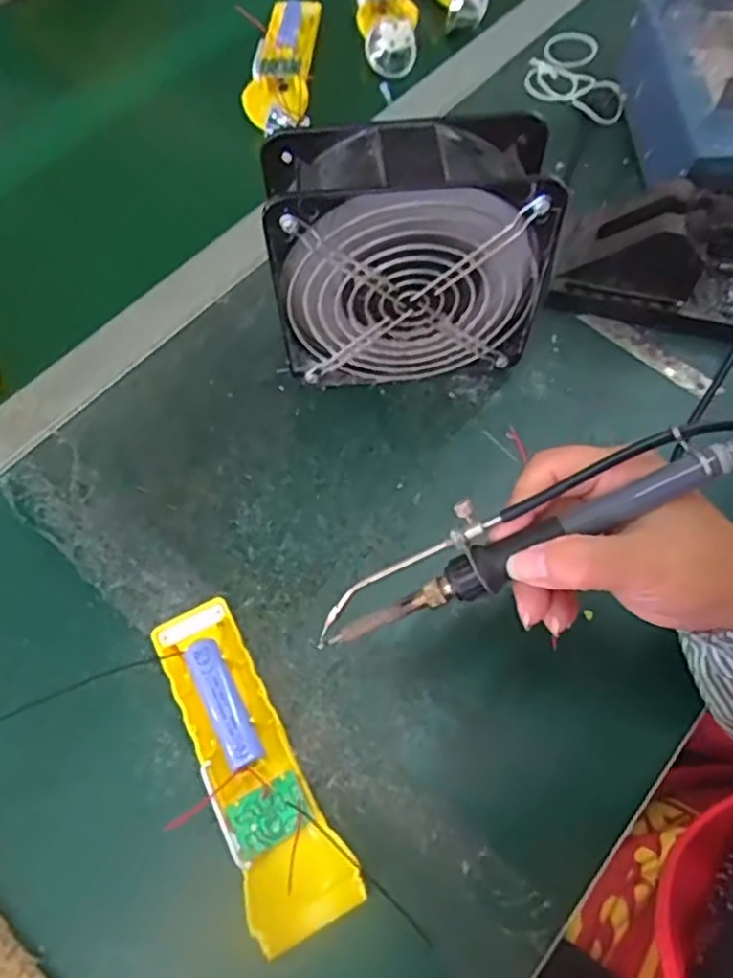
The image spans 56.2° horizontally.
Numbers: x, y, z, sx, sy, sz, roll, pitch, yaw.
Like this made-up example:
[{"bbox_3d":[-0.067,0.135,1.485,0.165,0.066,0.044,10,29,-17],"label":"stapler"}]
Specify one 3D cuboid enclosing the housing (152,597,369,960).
[{"bbox_3d":[-0.057,0.129,0.336,0.048,0.031,0.162,-24,65,-12],"label":"housing"}]

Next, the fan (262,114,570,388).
[{"bbox_3d":[0.023,-0.126,0.397,0.147,0.154,0.057,-6,63,-3],"label":"fan"}]

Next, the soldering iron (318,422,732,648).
[{"bbox_3d":[0.069,0.016,0.285,0.204,0.022,0.031,-26,63,12],"label":"soldering iron"}]

